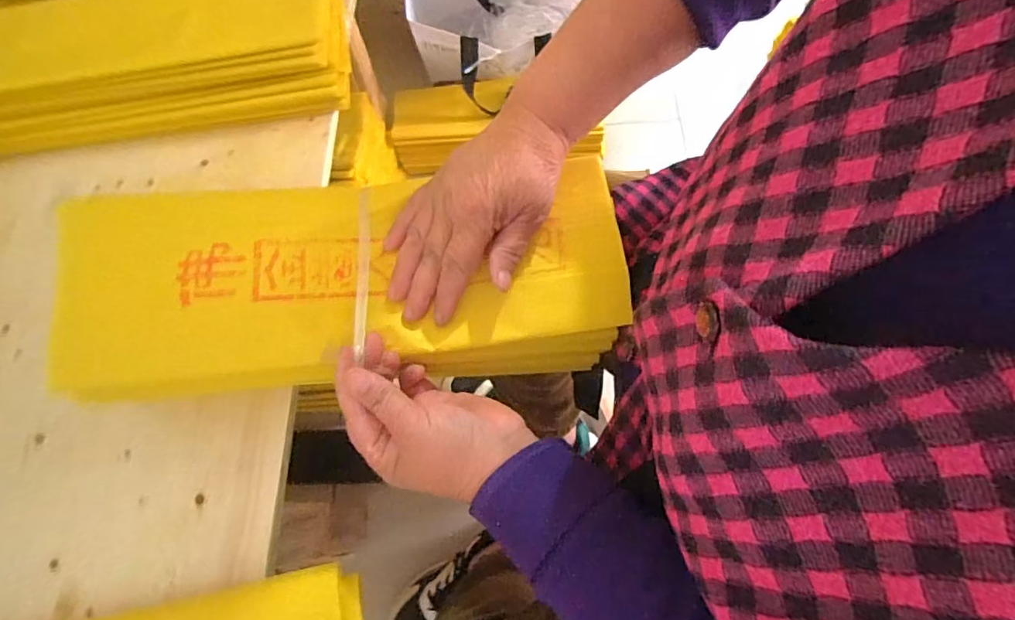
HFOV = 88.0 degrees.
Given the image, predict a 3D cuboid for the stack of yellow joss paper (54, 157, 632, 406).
[{"bbox_3d":[-0.103,-0.020,0.363,0.359,0.048,0.141,-6,79,-4],"label":"stack of yellow joss paper"}]

